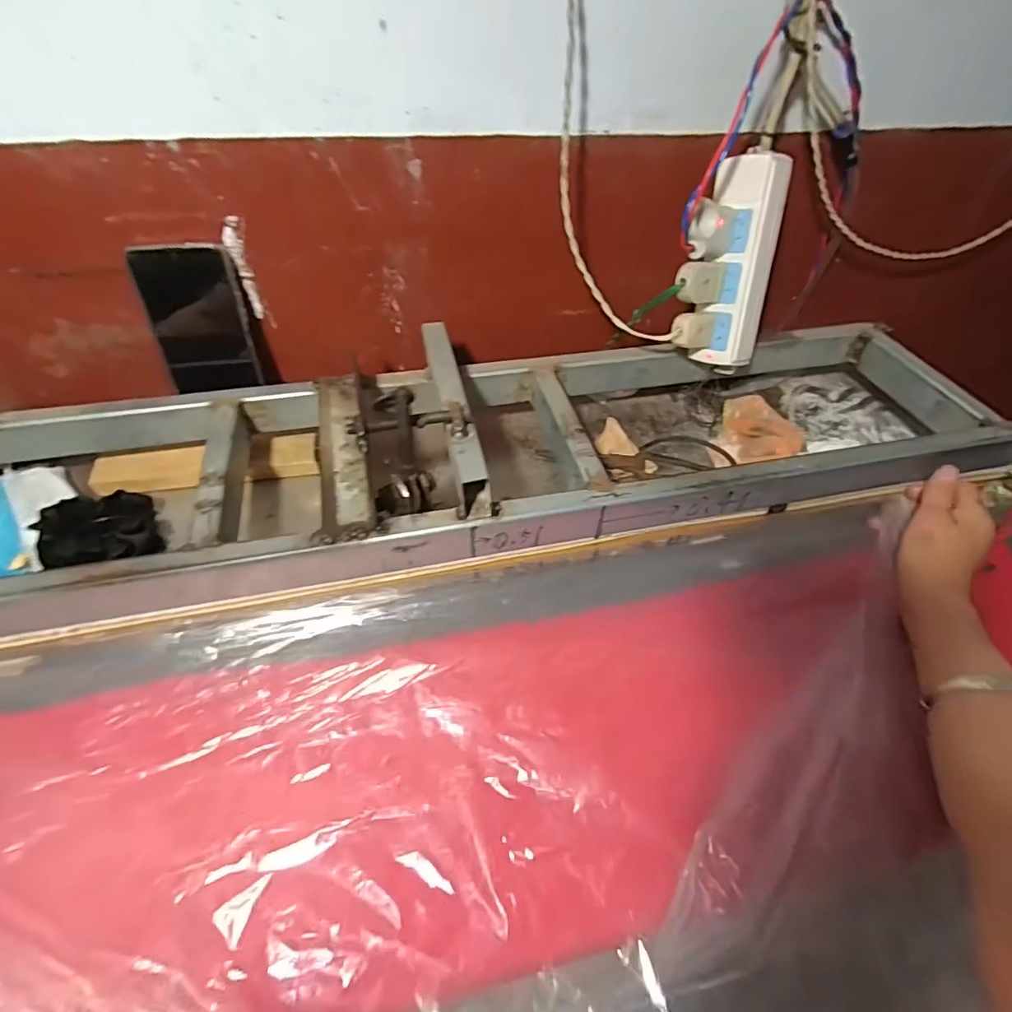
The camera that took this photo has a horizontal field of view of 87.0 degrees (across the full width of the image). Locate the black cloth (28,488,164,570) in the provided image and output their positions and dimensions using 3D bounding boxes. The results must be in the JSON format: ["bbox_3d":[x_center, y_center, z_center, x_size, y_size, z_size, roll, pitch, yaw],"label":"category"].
[{"bbox_3d":[-0.334,0.021,0.438,0.078,0.029,0.083,-30,61,-23],"label":"black cloth"}]

